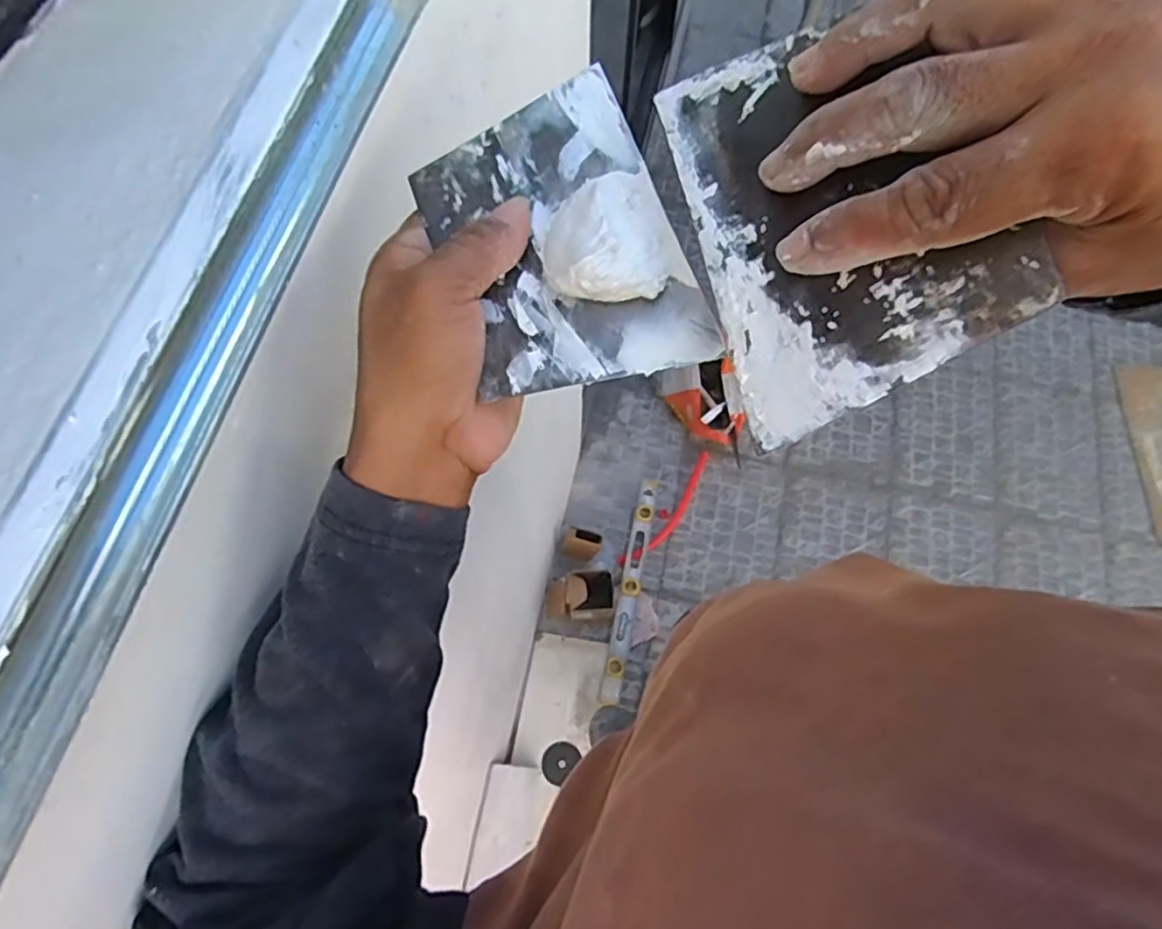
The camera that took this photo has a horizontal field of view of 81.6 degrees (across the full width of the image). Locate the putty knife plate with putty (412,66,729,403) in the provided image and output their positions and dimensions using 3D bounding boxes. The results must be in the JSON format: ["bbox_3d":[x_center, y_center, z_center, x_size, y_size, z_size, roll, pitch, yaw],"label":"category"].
[{"bbox_3d":[-0.010,-0.096,0.277,0.091,0.033,0.141,-18,70,-8],"label":"putty knife plate with putty"}]

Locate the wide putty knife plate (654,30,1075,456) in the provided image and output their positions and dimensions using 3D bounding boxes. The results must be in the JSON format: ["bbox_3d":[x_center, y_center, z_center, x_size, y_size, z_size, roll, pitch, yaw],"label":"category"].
[{"bbox_3d":[0.080,-0.085,0.219,0.088,0.007,0.136,-22,75,30],"label":"wide putty knife plate"}]

